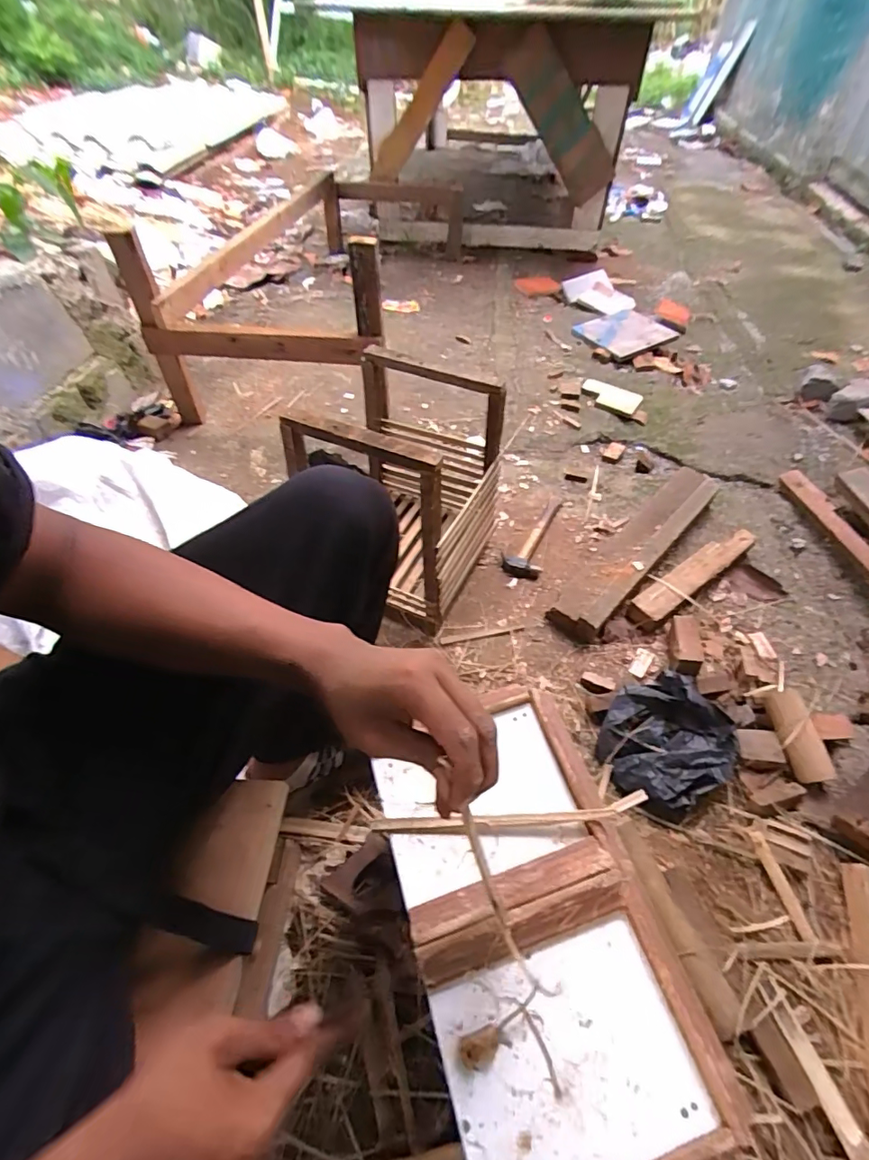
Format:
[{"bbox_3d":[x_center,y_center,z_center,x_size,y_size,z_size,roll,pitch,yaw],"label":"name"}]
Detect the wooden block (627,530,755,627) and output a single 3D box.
[{"bbox_3d":[0.515,-0.010,1.032,0.353,0.054,0.074,-32,56,-22],"label":"wooden block"}]

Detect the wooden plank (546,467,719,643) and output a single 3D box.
[{"bbox_3d":[0.445,-0.085,1.090,0.118,0.052,0.598,20,51,43],"label":"wooden plank"}]

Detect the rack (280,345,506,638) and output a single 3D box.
[{"bbox_3d":[-0.046,-0.171,0.948,0.267,0.380,0.291,21,54,19],"label":"rack"}]

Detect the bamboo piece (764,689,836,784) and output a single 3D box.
[{"bbox_3d":[0.553,0.235,0.781,0.054,0.035,0.136,-4,50,-1],"label":"bamboo piece"}]

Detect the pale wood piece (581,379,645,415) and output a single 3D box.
[{"bbox_3d":[0.514,-0.540,1.503,0.176,0.024,0.103,28,57,23],"label":"pale wood piece"}]

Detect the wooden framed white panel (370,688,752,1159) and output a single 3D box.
[{"bbox_3d":[0.078,0.273,0.435,0.201,0.038,0.373,-14,51,-9],"label":"wooden framed white panel"}]

